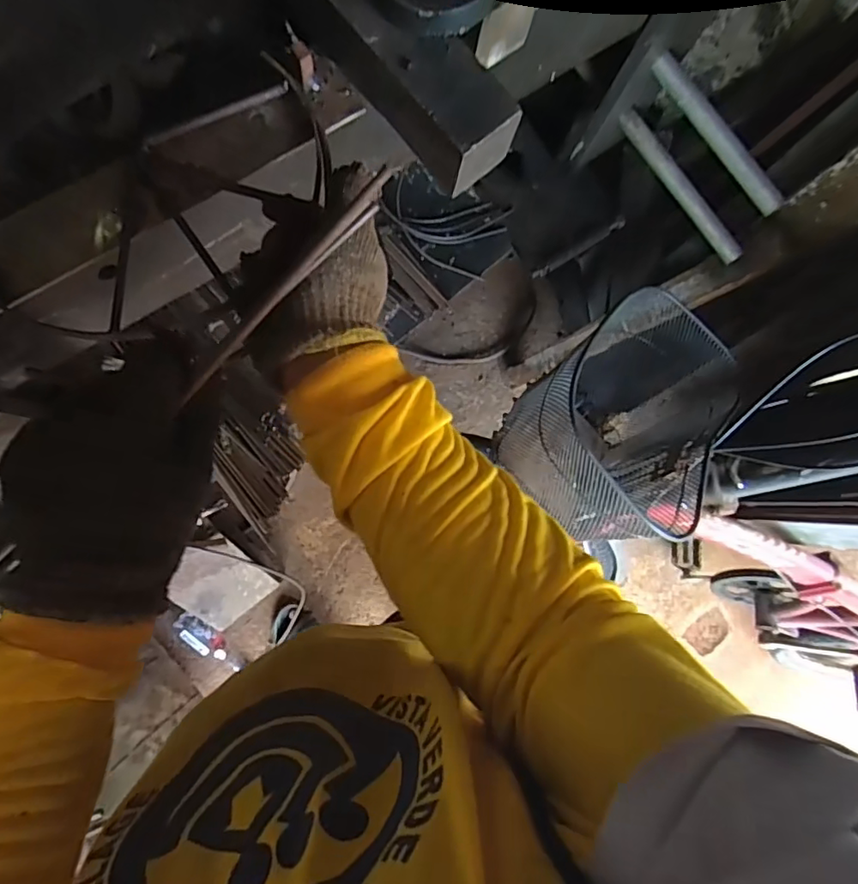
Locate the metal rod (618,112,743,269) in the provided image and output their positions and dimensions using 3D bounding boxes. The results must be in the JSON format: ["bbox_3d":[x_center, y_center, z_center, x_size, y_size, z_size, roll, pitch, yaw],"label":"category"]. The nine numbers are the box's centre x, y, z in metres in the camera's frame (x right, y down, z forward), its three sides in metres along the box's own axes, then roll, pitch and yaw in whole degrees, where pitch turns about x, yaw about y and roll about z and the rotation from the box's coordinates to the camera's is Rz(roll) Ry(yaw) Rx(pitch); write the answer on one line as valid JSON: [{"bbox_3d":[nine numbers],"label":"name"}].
[{"bbox_3d":[0.346,-0.350,0.760,0.021,0.024,0.249,-35,89,-7],"label":"metal rod"}]

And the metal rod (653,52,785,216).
[{"bbox_3d":[0.350,-0.371,0.666,0.022,0.025,0.228,-36,89,-7],"label":"metal rod"}]

